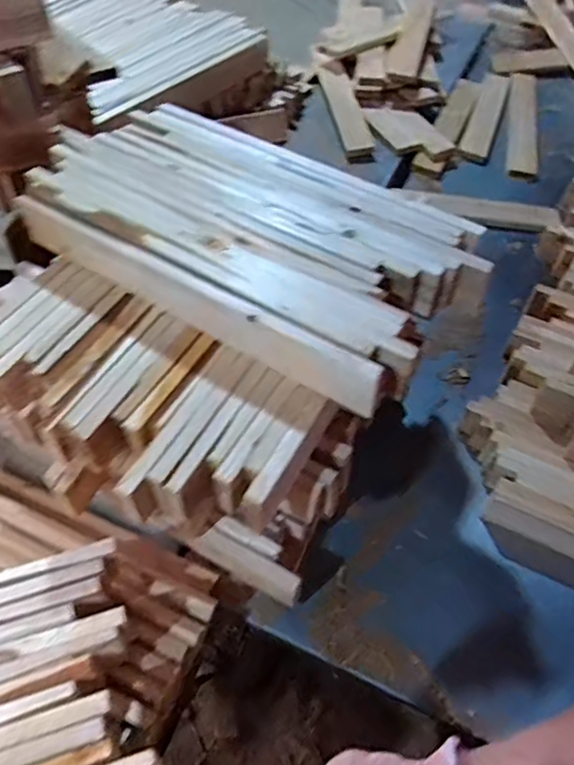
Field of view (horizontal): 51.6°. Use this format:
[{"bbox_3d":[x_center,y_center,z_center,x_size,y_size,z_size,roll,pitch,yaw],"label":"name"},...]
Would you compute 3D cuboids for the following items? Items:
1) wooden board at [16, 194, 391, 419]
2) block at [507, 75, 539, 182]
[{"bbox_3d":[-0.114,-0.099,0.663,0.488,0.070,0.025,29,55,16],"label":"wooden board"},{"bbox_3d":[0.638,-0.700,1.589,0.077,0.026,0.492,14,53,6],"label":"block"}]

